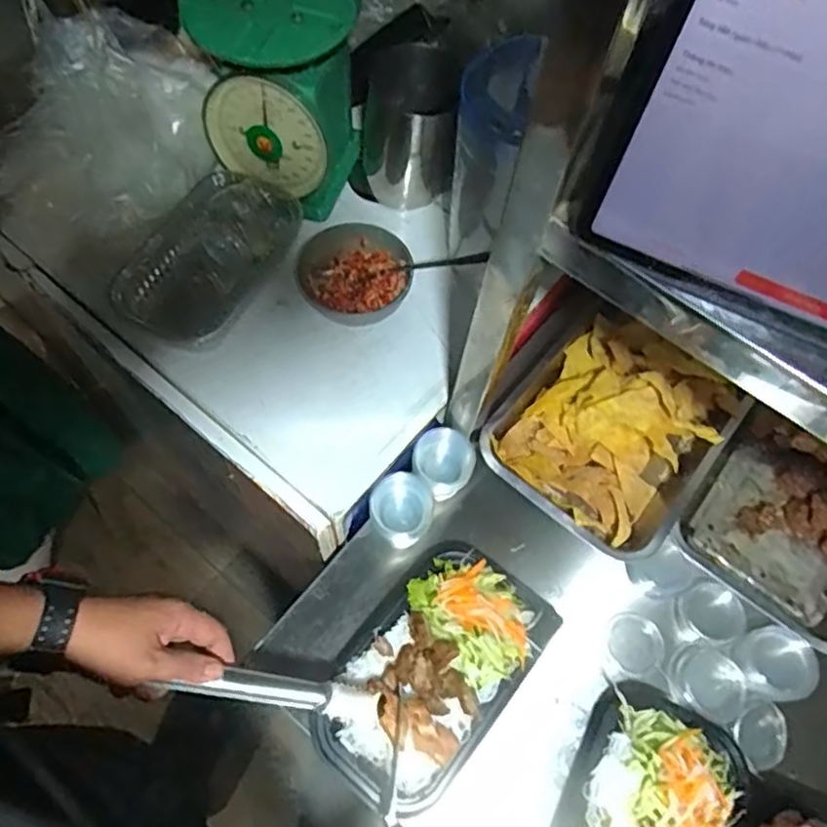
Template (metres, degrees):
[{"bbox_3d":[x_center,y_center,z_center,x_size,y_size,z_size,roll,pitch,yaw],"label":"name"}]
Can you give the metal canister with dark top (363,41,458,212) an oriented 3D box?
[{"bbox_3d":[-0.002,-0.322,0.729,0.107,0.133,0.105,-5,61,-6],"label":"metal canister with dark top"}]

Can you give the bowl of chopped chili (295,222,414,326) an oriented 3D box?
[{"bbox_3d":[-0.060,-0.139,0.674,0.109,0.051,0.114,1,61,-3],"label":"bowl of chopped chili"}]

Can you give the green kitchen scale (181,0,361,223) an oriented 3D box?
[{"bbox_3d":[-0.139,-0.340,0.689,0.158,0.199,0.150,-3,61,-5],"label":"green kitchen scale"}]

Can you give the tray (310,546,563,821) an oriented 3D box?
[{"bbox_3d":[0.019,0.227,0.571,0.128,0.047,0.217,37,65,16],"label":"tray"}]

